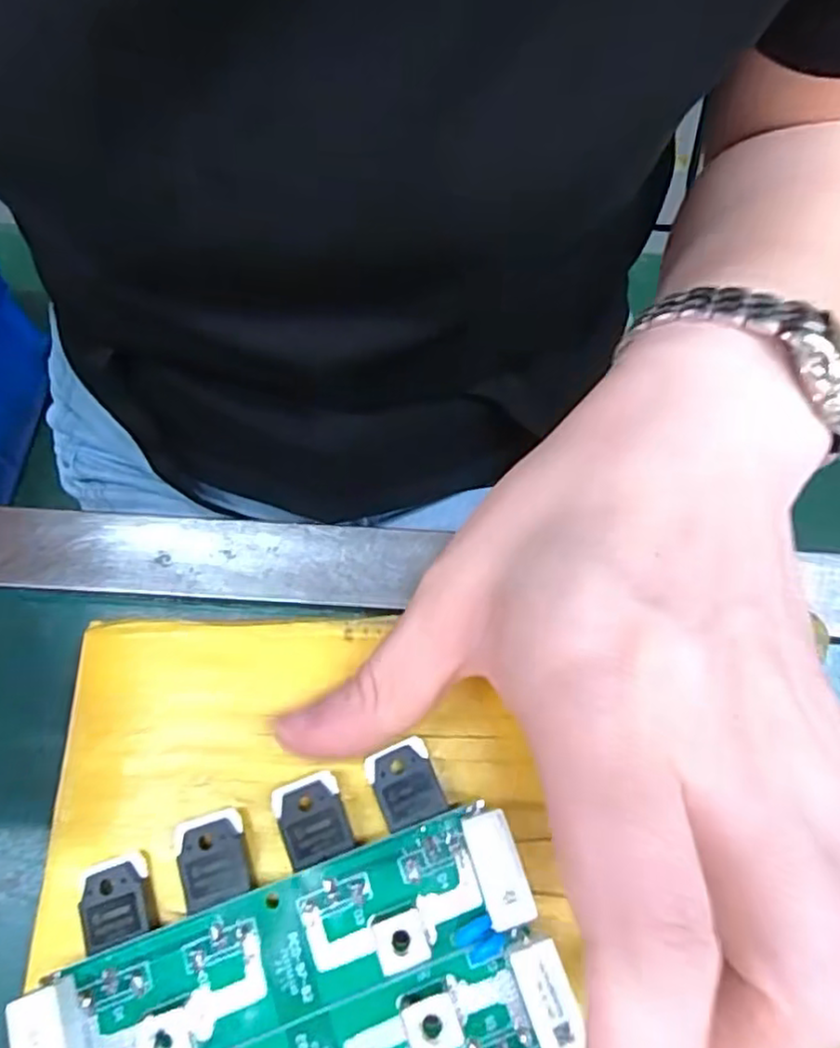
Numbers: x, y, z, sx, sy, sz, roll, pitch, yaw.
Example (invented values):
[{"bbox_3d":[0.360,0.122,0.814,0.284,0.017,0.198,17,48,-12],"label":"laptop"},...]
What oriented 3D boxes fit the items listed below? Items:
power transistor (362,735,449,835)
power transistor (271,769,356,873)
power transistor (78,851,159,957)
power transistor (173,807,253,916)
[{"bbox_3d":[-0.004,0.063,0.161,0.015,0.006,0.018,-21,70,-5],"label":"power transistor"},{"bbox_3d":[-0.026,0.070,0.157,0.015,0.004,0.018,-19,70,-5],"label":"power transistor"},{"bbox_3d":[-0.070,0.087,0.153,0.016,0.005,0.019,-21,70,-5],"label":"power transistor"},{"bbox_3d":[-0.048,0.078,0.155,0.015,0.004,0.019,-19,70,-4],"label":"power transistor"}]

